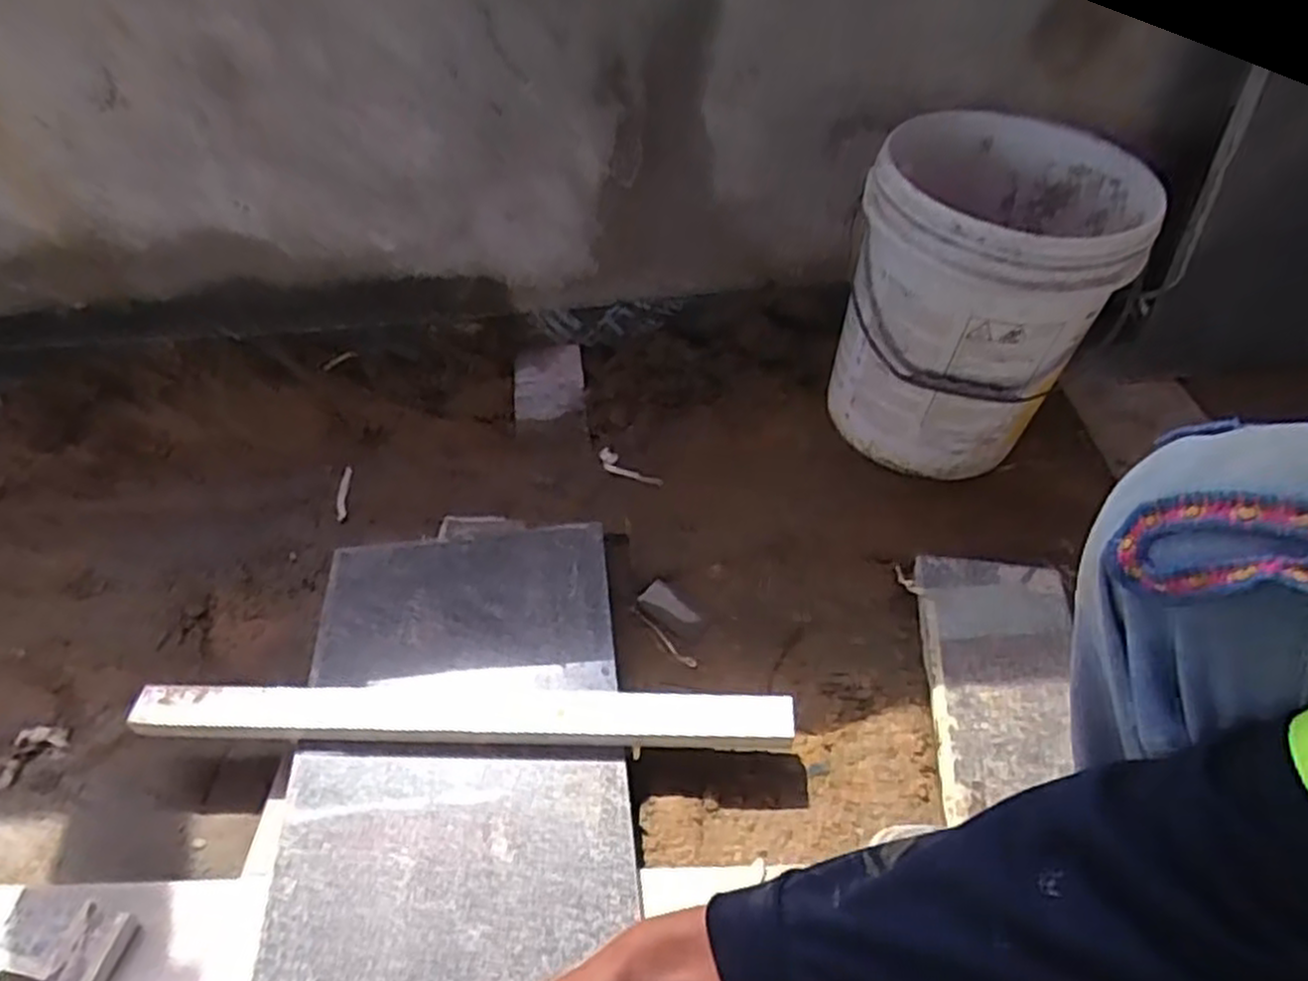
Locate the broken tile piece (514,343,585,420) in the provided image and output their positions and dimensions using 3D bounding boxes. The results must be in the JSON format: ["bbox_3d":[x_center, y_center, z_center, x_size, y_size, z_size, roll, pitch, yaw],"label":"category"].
[{"bbox_3d":[-0.153,-0.158,1.145,0.098,0.010,0.161,-6,47,-5],"label":"broken tile piece"}]

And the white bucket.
[{"bbox_3d":[0.389,-0.215,0.944,0.263,0.354,0.275,-1,47,1],"label":"white bucket"}]

